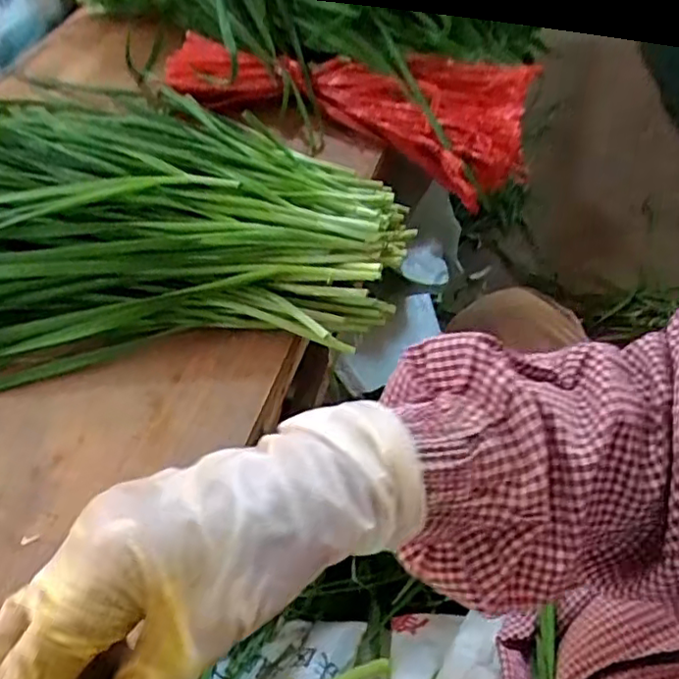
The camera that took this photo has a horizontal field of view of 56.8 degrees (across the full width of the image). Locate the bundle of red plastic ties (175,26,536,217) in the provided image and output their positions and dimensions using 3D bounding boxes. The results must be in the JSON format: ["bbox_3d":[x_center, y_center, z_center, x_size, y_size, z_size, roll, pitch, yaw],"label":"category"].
[{"bbox_3d":[-0.005,-0.212,0.562,0.347,0.097,0.080,17,55,18],"label":"bundle of red plastic ties"}]

